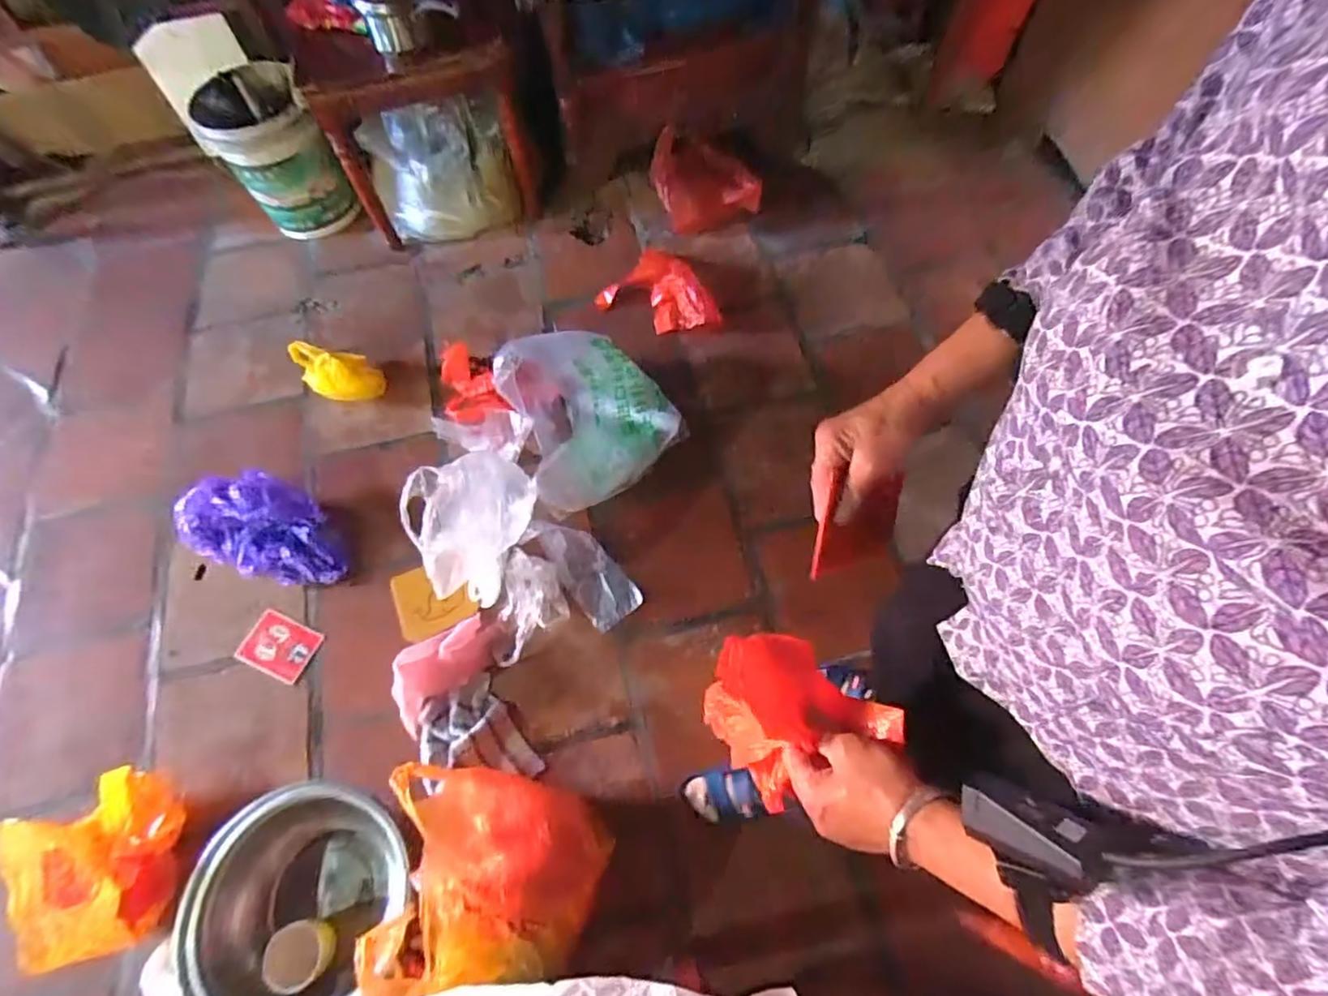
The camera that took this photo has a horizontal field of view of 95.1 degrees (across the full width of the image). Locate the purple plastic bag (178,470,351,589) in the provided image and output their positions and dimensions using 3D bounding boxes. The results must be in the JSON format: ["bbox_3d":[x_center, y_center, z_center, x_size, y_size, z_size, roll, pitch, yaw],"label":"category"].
[{"bbox_3d":[-0.835,0.061,1.266,0.344,0.105,0.189,21,67,11],"label":"purple plastic bag"}]

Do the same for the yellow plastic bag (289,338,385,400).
[{"bbox_3d":[-0.752,-0.290,1.404,0.187,0.128,0.082,-4,64,-1],"label":"yellow plastic bag"}]

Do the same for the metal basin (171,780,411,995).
[{"bbox_3d":[-0.594,0.667,1.003,0.324,0.126,0.351,0,64,1],"label":"metal basin"}]

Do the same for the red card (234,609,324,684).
[{"bbox_3d":[-0.782,0.301,1.235,0.137,0.008,0.108,24,69,4],"label":"red card"}]

